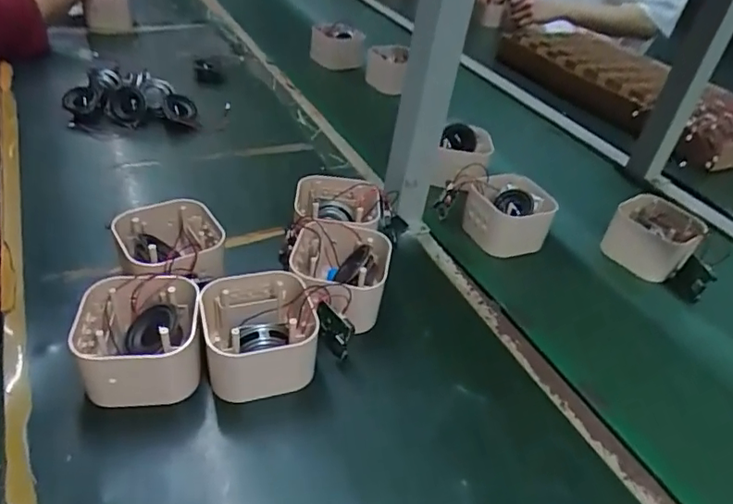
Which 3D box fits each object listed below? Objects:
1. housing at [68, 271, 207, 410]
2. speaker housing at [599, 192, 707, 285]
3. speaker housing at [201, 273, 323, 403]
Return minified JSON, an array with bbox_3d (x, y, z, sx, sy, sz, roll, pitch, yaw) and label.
[{"bbox_3d":[-0.183,0.073,0.449,0.095,0.064,0.094,-5,40,-14],"label":"housing"},{"bbox_3d":[0.343,-0.018,0.672,0.101,0.055,0.091,32,45,29],"label":"speaker housing"},{"bbox_3d":[-0.090,0.072,0.464,0.091,0.063,0.096,-4,40,-13],"label":"speaker housing"}]

